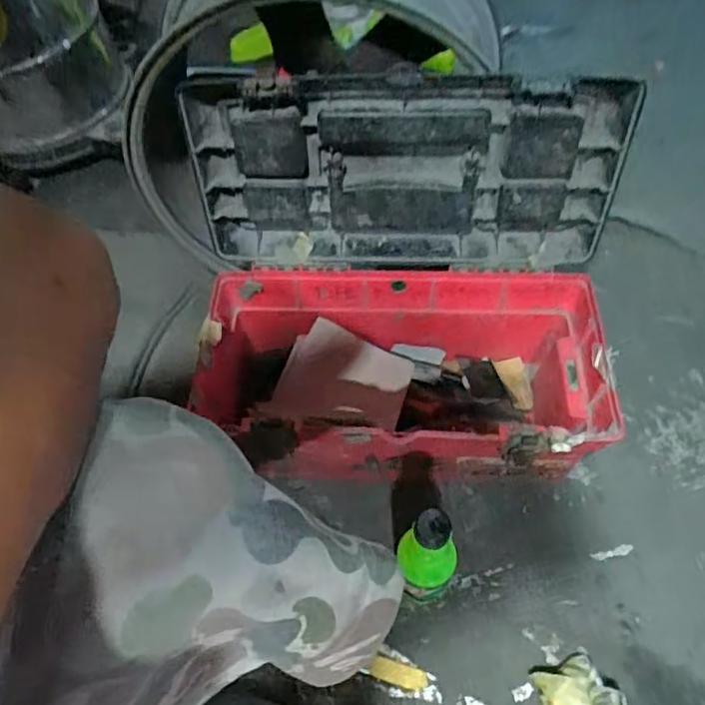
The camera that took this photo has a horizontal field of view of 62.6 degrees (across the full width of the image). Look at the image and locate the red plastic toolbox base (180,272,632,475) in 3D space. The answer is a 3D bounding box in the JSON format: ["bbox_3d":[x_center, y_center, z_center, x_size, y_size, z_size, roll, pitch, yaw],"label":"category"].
[{"bbox_3d":[0.080,0.039,0.670,0.409,0.171,0.204,2,58,5],"label":"red plastic toolbox base"}]

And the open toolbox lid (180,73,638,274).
[{"bbox_3d":[0.047,-0.175,0.602,0.433,0.199,0.062,4,59,6],"label":"open toolbox lid"}]

